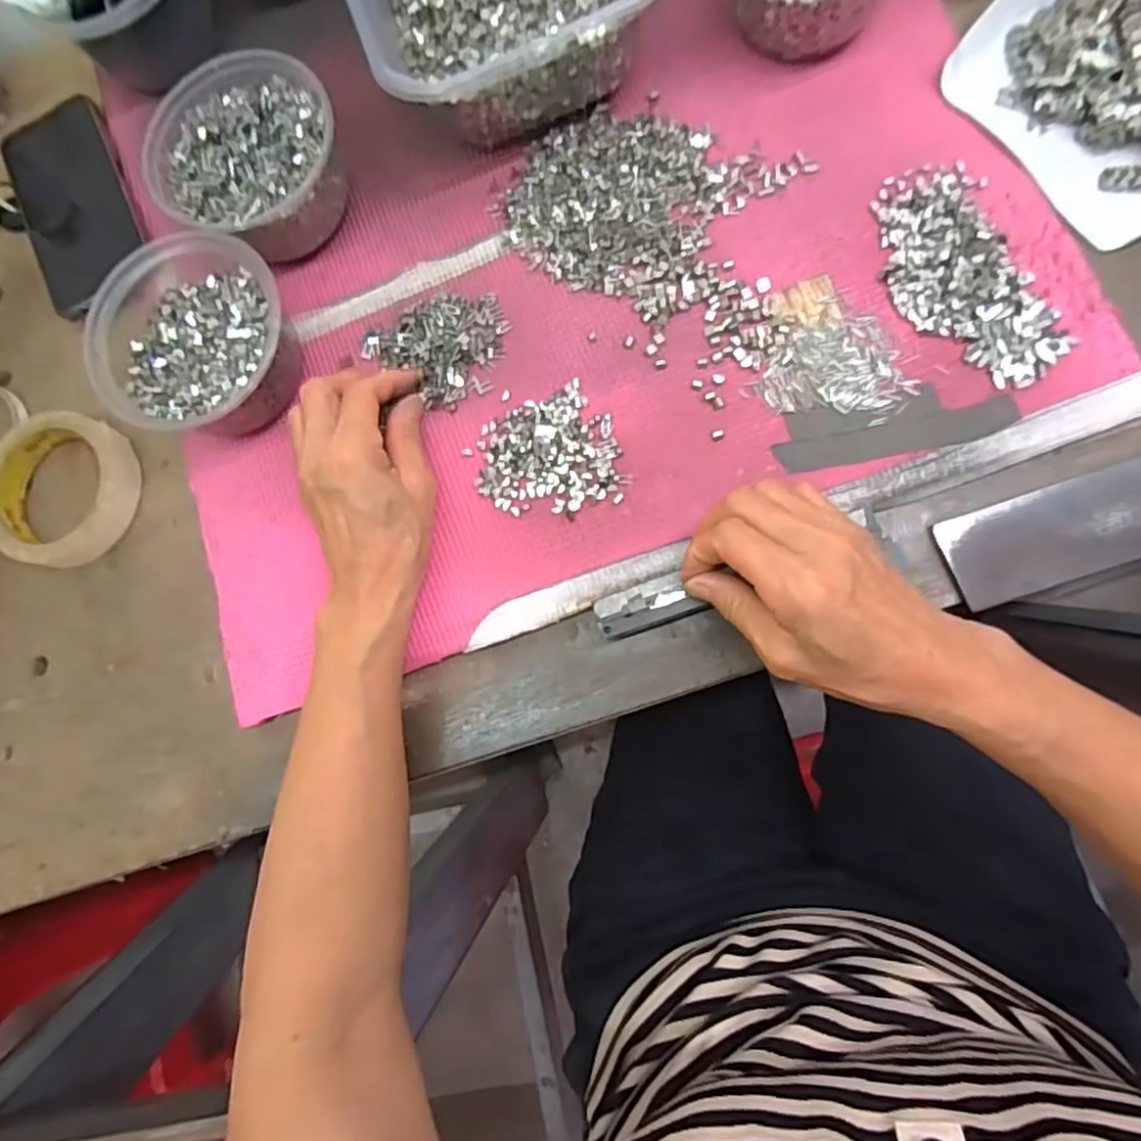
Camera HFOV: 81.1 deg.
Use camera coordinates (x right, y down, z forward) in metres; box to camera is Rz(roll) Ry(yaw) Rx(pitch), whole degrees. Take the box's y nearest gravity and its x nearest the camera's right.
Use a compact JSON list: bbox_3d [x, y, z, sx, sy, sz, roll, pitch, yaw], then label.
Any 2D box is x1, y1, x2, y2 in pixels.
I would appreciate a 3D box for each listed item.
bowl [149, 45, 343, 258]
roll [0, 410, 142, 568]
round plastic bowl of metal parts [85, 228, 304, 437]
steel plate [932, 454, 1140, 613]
[{"bbox_3d":[-0.192,-0.250,0.413,0.111,0.058,0.108,-1,80,8],"label":"bowl"},{"bbox_3d":[-0.333,-0.055,0.429,0.097,0.022,0.095,-1,83,8],"label":"roll"},{"bbox_3d":[-0.214,-0.133,0.403,0.113,0.065,0.109,-1,80,8],"label":"round plastic bowl of metal parts"},{"bbox_3d":[0.316,-0.041,0.337,0.244,0.008,0.050,-19,77,6],"label":"steel plate"}]

